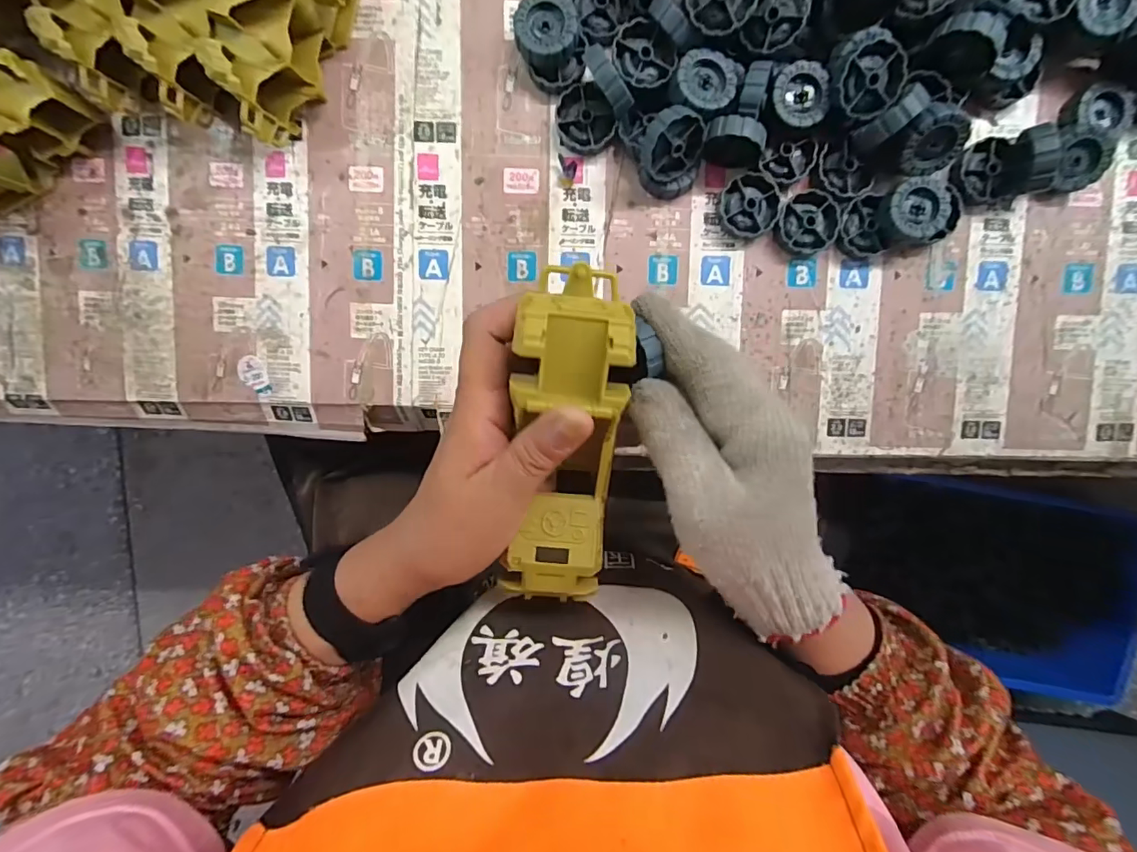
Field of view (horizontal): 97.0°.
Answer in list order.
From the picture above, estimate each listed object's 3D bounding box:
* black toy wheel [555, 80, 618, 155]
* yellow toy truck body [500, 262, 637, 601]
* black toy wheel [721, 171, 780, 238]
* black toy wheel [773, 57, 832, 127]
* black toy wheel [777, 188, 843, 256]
[{"bbox_3d":[0.010,-0.198,0.325,0.036,0.011,0.041,-20,96,2],"label":"black toy wheel"},{"bbox_3d":[-0.001,0.012,0.242,0.049,0.033,0.164,5,110,0],"label":"yellow toy truck body"},{"bbox_3d":[0.120,-0.146,0.334,0.038,0.011,0.040,0,97,0],"label":"black toy wheel"},{"bbox_3d":[0.142,-0.203,0.310,0.032,0.010,0.036,1,97,0],"label":"black toy wheel"},{"bbox_3d":[0.160,-0.135,0.335,0.038,0.010,0.039,0,97,0],"label":"black toy wheel"}]

